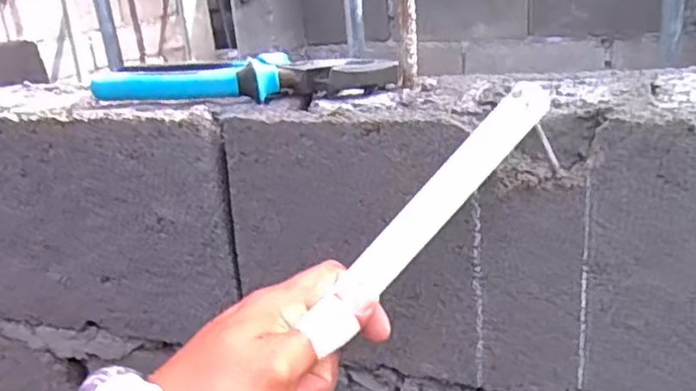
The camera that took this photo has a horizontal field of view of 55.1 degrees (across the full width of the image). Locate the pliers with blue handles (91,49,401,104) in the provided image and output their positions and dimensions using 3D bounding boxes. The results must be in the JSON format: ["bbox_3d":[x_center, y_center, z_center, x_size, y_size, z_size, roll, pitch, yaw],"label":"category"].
[{"bbox_3d":[-0.078,-0.085,0.485,0.222,0.027,0.045,1,21,18],"label":"pliers with blue handles"}]

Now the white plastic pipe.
[{"bbox_3d":[0.041,0.010,0.348,0.171,0.025,0.025,-48,30,-5],"label":"white plastic pipe"}]

